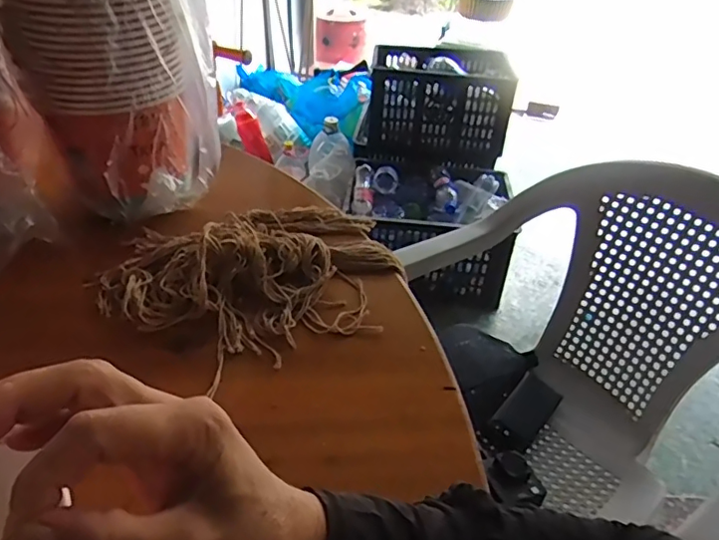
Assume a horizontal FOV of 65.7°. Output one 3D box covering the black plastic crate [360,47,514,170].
[{"bbox_3d":[0.274,-0.567,1.891,0.459,0.303,0.351,11,40,9],"label":"black plastic crate"}]

